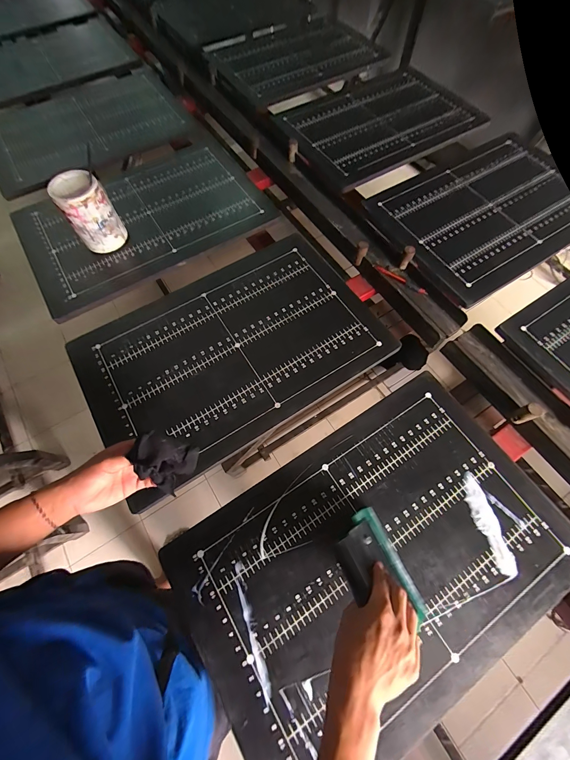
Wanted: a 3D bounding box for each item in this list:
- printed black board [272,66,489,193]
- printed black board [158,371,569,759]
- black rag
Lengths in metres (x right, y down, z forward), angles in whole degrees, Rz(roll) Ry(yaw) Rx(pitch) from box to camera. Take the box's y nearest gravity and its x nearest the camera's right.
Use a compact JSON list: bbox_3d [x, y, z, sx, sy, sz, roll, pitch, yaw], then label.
[{"bbox_3d":[0.291,-0.838,0.969,0.630,0.032,0.429,-31,71,-14],"label":"printed black board"},{"bbox_3d":[0.152,0.289,0.491,0.589,0.021,0.404,-31,71,-13],"label":"printed black board"},{"bbox_3d":[-0.175,0.117,0.428,0.077,0.072,0.072,15,67,5],"label":"black rag"}]

